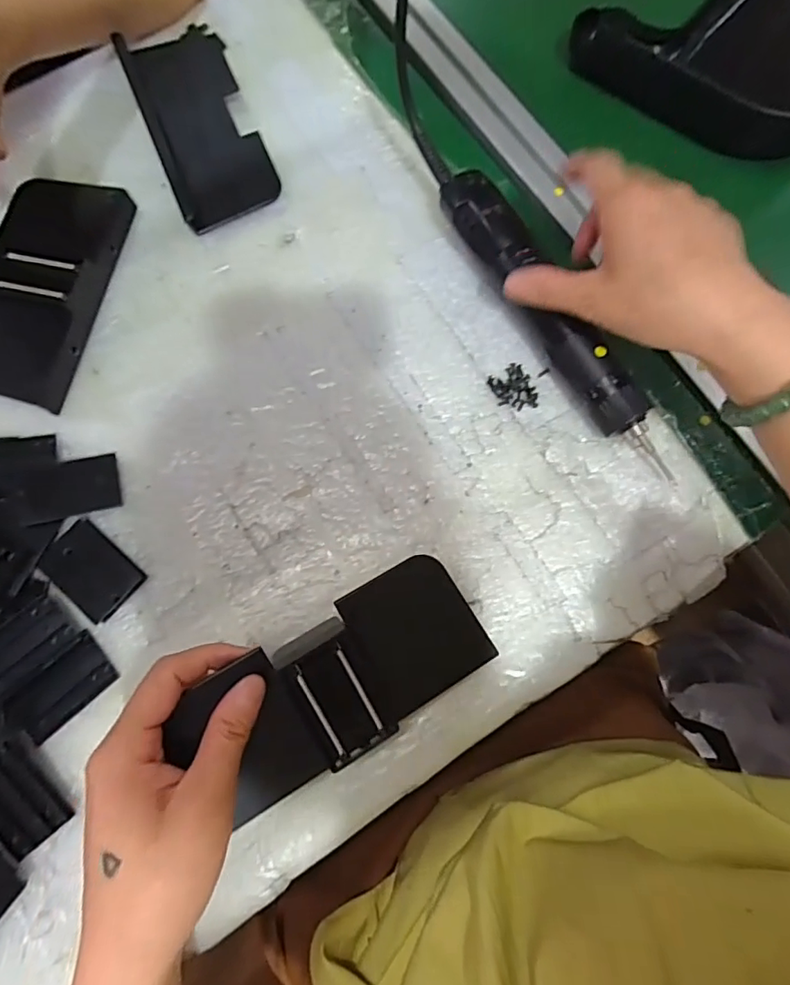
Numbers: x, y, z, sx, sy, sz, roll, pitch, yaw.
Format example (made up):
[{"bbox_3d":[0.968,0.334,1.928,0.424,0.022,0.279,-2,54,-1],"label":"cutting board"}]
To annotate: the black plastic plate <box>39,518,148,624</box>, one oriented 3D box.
[{"bbox_3d":[-0.179,0.046,0.309,0.055,0.004,0.036,39,71,7],"label":"black plastic plate"}]

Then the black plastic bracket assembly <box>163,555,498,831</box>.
[{"bbox_3d":[-0.027,0.095,0.268,0.148,0.023,0.071,-32,96,-15],"label":"black plastic bracket assembly"}]

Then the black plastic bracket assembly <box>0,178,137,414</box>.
[{"bbox_3d":[-0.234,-0.139,0.350,0.071,0.029,0.158,11,77,3],"label":"black plastic bracket assembly"}]

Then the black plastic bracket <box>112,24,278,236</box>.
[{"bbox_3d":[-0.144,-0.279,0.386,0.073,0.023,0.185,-21,77,-4],"label":"black plastic bracket"}]

